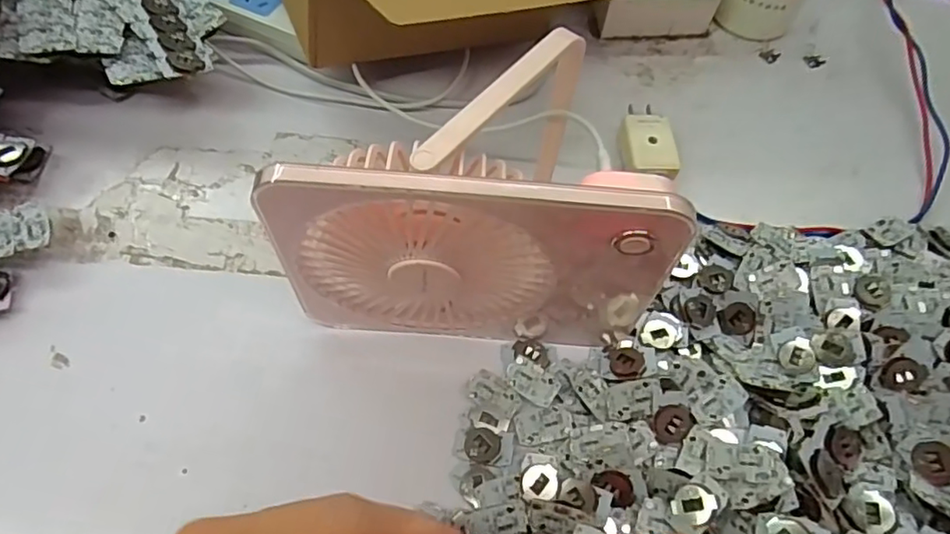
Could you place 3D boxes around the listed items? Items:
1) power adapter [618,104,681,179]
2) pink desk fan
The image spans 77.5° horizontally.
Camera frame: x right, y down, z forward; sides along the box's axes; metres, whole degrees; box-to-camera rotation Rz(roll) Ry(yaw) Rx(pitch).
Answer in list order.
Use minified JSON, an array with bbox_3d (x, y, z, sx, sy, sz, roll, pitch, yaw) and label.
[{"bbox_3d":[0.116,-0.086,0.402,0.035,0.020,0.064,5,61,0],"label":"power adapter"},{"bbox_3d":[0.010,-0.034,0.301,0.193,0.134,0.100,4,61,-1],"label":"pink desk fan"}]

